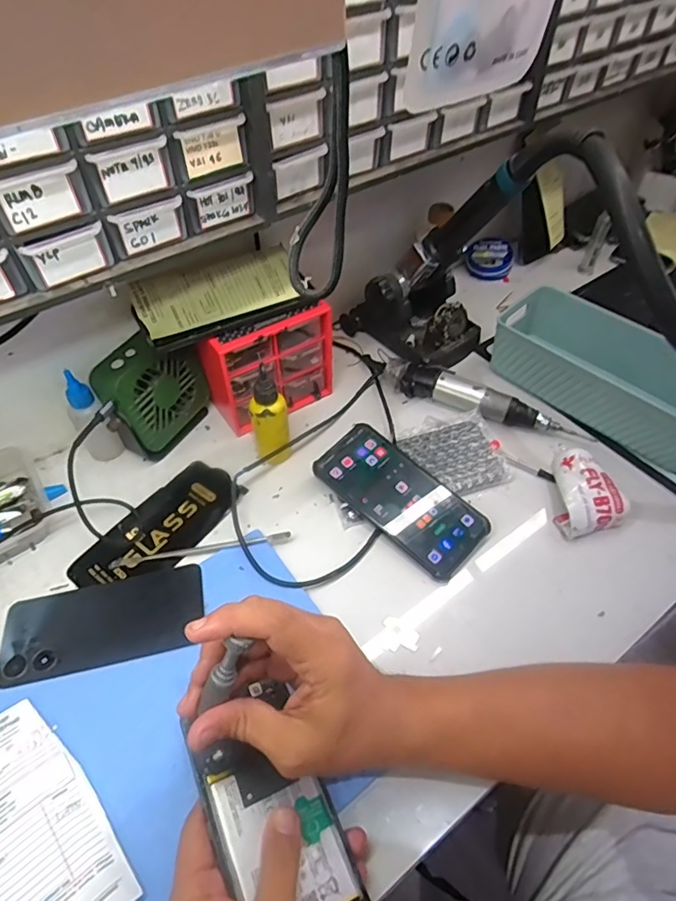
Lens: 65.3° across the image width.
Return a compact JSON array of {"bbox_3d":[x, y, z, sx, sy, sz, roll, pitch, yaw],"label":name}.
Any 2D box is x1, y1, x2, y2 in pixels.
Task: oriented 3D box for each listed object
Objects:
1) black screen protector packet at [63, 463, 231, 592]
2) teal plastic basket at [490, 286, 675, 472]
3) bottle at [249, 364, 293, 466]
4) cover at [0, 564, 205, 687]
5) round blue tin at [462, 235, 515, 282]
[{"bbox_3d":[-0.166,0.074,0.497,0.070,0.013,0.155,30,58,22],"label":"black screen protector packet"},{"bbox_3d":[0.288,-0.090,0.573,0.241,0.066,0.110,37,56,28],"label":"teal plastic basket"},{"bbox_3d":[-0.065,-0.029,0.510,0.035,0.106,0.028,-9,52,-7],"label":"bottle"},{"bbox_3d":[-0.192,0.140,0.435,0.157,0.007,0.074,-11,49,-7],"label":"cover"},{"bbox_3d":[0.215,-0.275,0.756,0.059,0.031,0.063,0,52,0],"label":"round blue tin"}]

